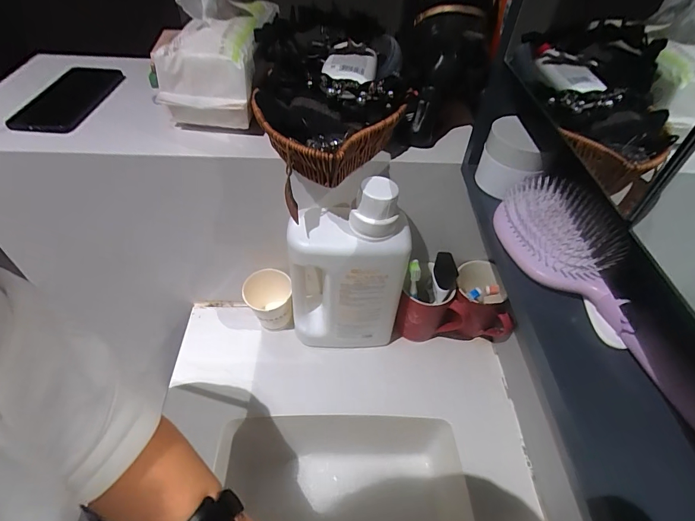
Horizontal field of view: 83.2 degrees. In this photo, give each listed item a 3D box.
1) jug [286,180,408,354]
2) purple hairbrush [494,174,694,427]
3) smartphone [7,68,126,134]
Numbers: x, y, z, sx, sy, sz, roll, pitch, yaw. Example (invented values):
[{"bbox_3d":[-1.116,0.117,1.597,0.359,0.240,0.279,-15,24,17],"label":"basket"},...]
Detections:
[{"bbox_3d":[-0.007,0.011,0.560,0.146,0.289,0.115,-4,48,-8],"label":"jug"},{"bbox_3d":[0.184,0.015,0.298,0.072,0.041,0.222,-7,49,-10],"label":"purple hairbrush"},{"bbox_3d":[-0.380,-0.221,0.532,0.082,0.014,0.175,2,48,-2],"label":"smartphone"}]

